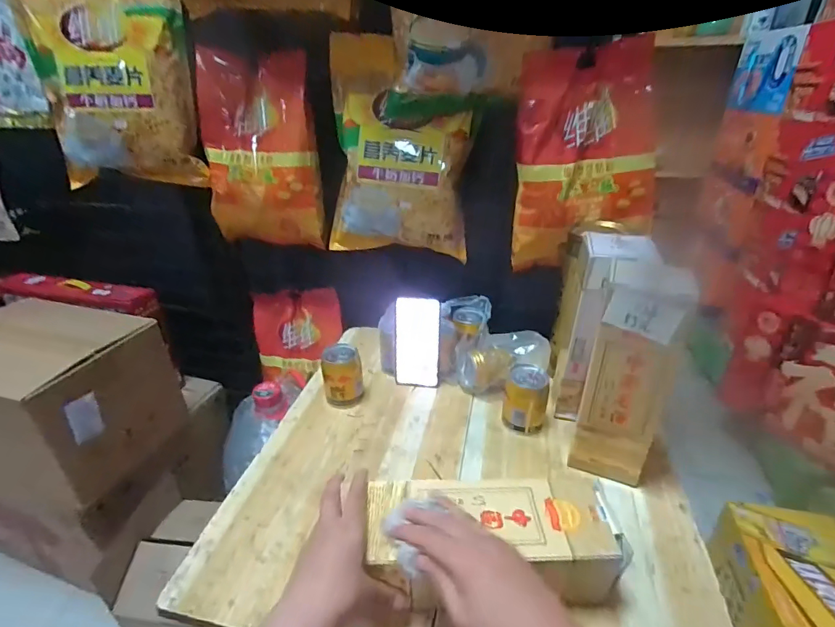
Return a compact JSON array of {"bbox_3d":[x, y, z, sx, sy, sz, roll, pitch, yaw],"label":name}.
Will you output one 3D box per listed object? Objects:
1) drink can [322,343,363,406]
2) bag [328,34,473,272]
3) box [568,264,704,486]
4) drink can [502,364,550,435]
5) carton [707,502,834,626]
[{"bbox_3d":[-0.123,0.103,0.716,0.063,0.089,0.059,-6,29,-9],"label":"drink can"},{"bbox_3d":[-0.040,-0.287,0.785,0.258,0.354,0.067,5,29,11],"label":"bag"},{"bbox_3d":[0.269,0.087,0.553,0.090,0.289,0.088,16,33,28],"label":"box"},{"bbox_3d":[0.165,0.135,0.663,0.060,0.093,0.059,-1,29,1],"label":"drink can"},{"bbox_3d":[0.781,0.552,0.892,0.217,0.174,0.284,4,29,9],"label":"carton"}]

